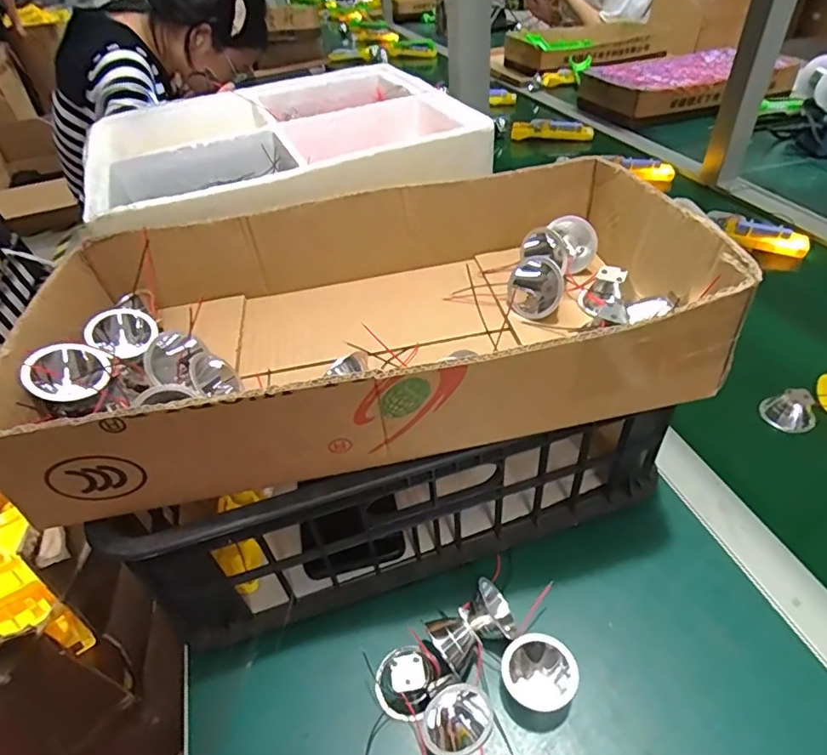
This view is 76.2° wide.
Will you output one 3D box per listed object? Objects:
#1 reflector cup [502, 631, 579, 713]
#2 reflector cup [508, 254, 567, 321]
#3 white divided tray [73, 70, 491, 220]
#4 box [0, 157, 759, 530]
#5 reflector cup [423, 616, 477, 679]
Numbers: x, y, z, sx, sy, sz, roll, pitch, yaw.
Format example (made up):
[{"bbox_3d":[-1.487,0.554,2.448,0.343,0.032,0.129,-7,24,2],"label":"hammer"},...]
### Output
[{"bbox_3d":[0.081,0.186,0.332,0.043,0.025,0.045,-45,47,-5],"label":"reflector cup"},{"bbox_3d":[0.093,-0.070,0.396,0.038,0.032,0.042,15,47,19],"label":"reflector cup"},{"bbox_3d":[-0.154,-0.268,0.593,0.380,0.051,0.314,-18,44,-14],"label":"white divided tray"},{"bbox_3d":[-0.032,-0.046,0.364,0.420,0.085,0.221,-10,42,-4],"label":"box"},{"bbox_3d":[0.027,0.179,0.350,0.025,0.033,0.034,-30,47,-25],"label":"reflector cup"}]

